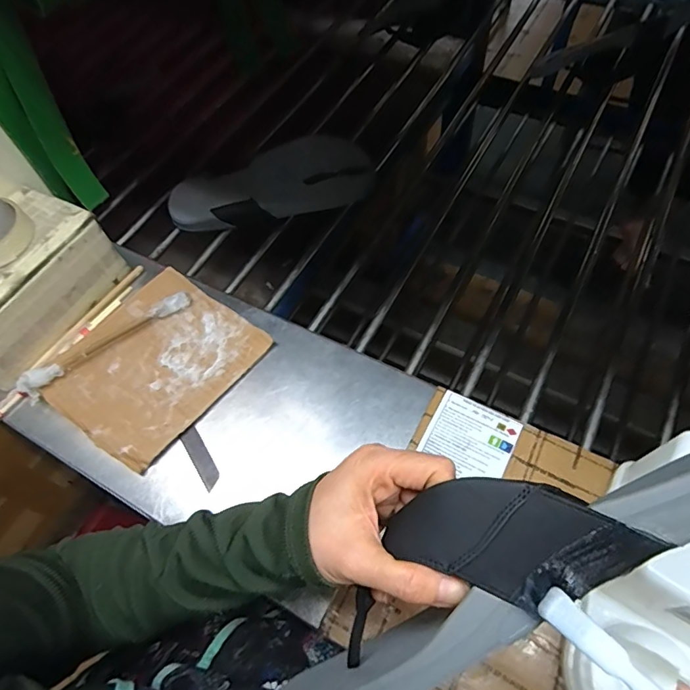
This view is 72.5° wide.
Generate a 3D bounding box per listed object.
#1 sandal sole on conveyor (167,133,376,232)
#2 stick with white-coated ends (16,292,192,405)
[{"bbox_3d":[-0.103,-0.215,0.633,0.279,0.045,0.093,-8,102,10],"label":"sandal sole on conveyor"},{"bbox_3d":[-0.252,-0.007,0.500,0.185,0.024,0.032,-36,63,-16],"label":"stick with white-coated ends"}]

